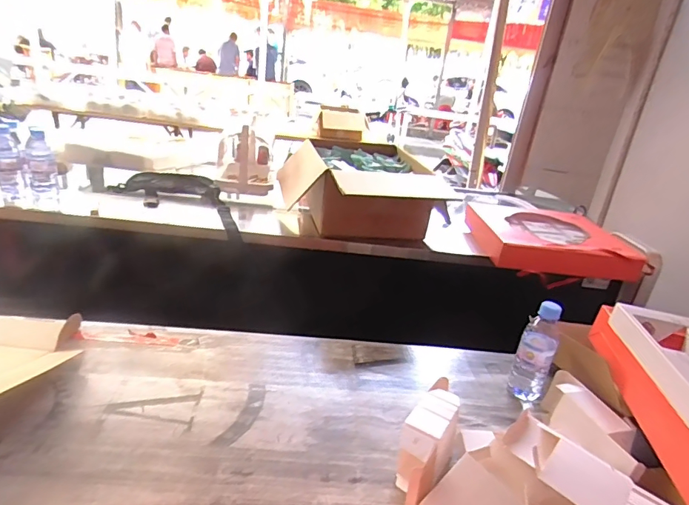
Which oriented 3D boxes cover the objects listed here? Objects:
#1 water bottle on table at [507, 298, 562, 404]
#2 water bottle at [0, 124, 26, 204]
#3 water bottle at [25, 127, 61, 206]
[{"bbox_3d":[0.342,0.173,0.800,0.061,0.179,0.067,20,27,29],"label":"water bottle on table"},{"bbox_3d":[-0.878,-0.230,1.178,0.059,0.180,0.073,-10,29,-36],"label":"water bottle"},{"bbox_3d":[-0.814,-0.223,1.218,0.068,0.202,0.067,-7,28,-31],"label":"water bottle"}]

